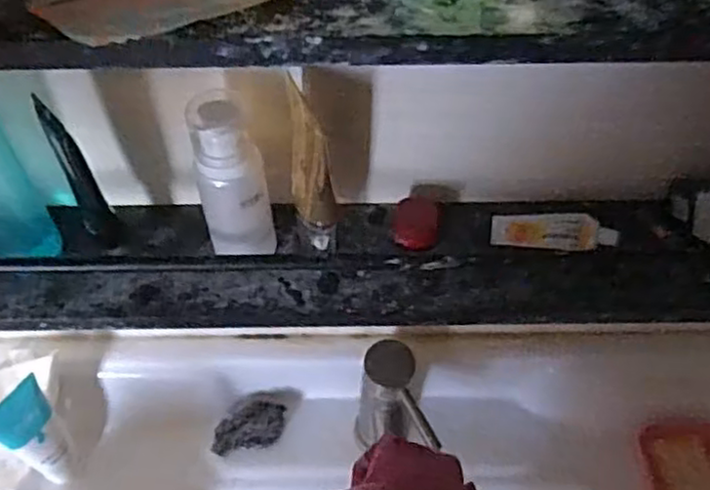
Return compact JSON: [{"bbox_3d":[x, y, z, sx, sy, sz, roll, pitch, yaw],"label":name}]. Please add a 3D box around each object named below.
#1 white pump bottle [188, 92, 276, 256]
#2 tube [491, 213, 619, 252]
[{"bbox_3d":[-0.078,-0.041,0.456,0.044,0.128,0.046,-9,55,-8],"label":"white pump bottle"},{"bbox_3d":[0.142,-0.011,0.507,0.084,0.017,0.030,8,55,4],"label":"tube"}]

